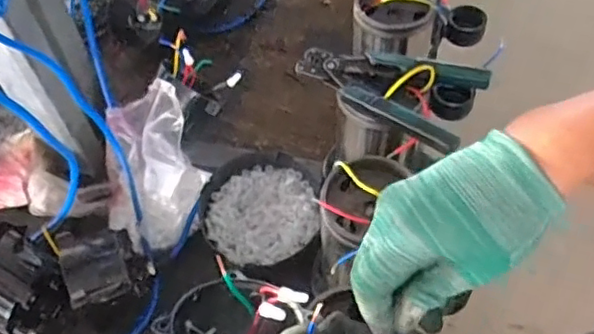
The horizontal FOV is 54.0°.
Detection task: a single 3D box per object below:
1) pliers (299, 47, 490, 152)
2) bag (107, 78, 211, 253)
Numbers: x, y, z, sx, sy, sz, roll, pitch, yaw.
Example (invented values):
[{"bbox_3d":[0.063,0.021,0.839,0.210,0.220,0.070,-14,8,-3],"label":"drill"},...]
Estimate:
[{"bbox_3d":[0.087,-0.087,0.567,0.179,0.029,0.093,27,61,19],"label":"pliers"},{"bbox_3d":[-0.169,-0.004,0.692,0.115,0.106,0.174,9,57,8],"label":"bag"}]

